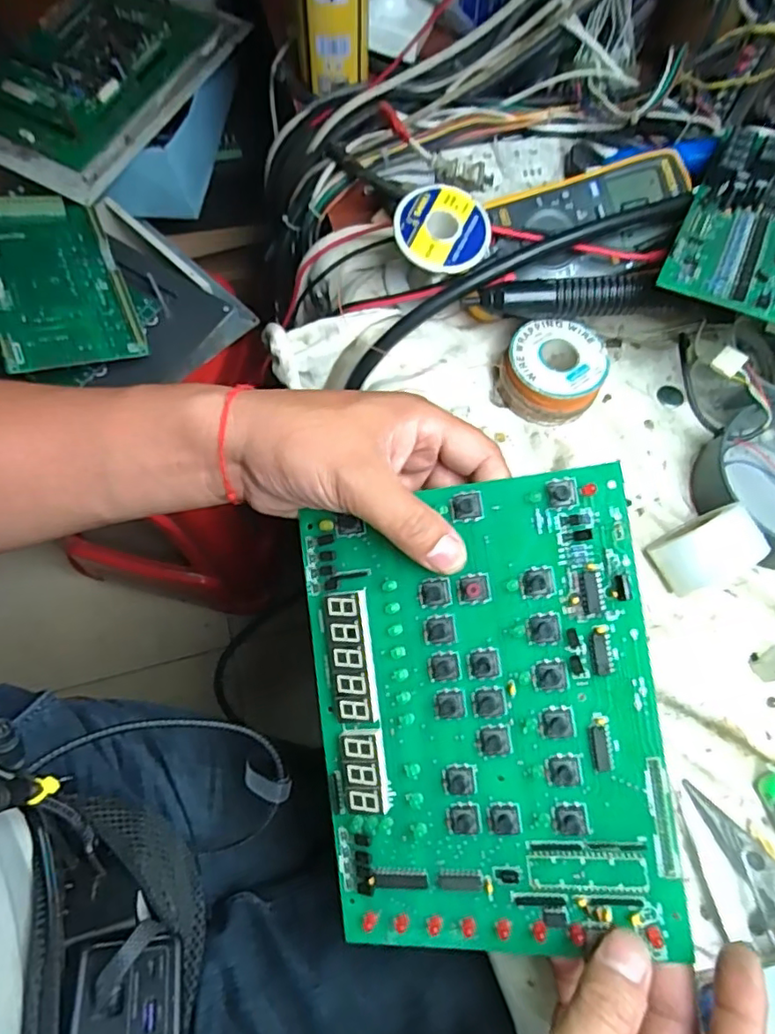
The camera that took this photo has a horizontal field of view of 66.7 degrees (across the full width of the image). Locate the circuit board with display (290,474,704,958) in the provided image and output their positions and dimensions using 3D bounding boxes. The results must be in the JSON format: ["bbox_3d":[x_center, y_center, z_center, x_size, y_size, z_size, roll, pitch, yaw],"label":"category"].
[{"bbox_3d":[0.042,0.092,0.278,0.158,0.009,0.209,-8,85,14],"label":"circuit board with display"}]

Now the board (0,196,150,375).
[{"bbox_3d":[-0.319,-0.226,0.563,0.119,0.010,0.197,-17,77,-27],"label":"board"}]

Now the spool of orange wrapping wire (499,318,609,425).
[{"bbox_3d":[0.116,-0.104,0.414,0.067,0.027,0.066,0,69,-1],"label":"spool of orange wrapping wire"}]

